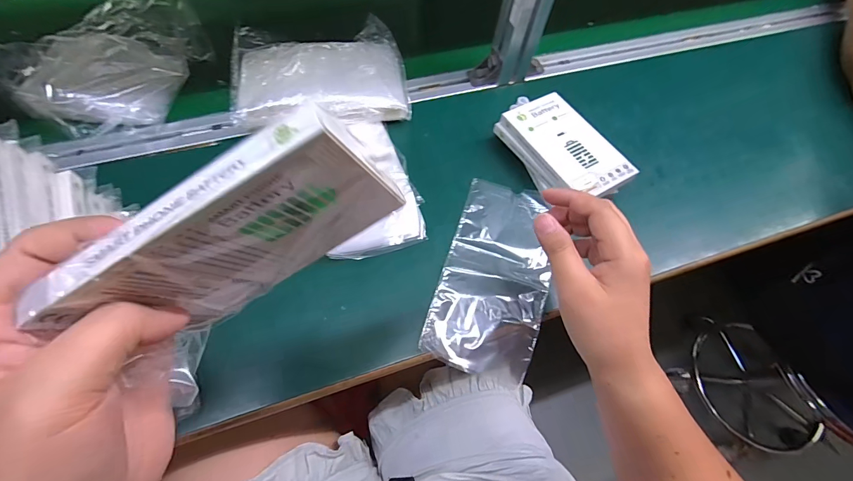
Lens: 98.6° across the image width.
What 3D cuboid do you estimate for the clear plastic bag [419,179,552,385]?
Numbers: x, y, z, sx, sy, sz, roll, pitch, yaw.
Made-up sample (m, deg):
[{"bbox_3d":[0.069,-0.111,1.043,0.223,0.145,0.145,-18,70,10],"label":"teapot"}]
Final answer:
[{"bbox_3d":[0.069,0.030,0.361,0.099,0.015,0.195,17,62,6],"label":"clear plastic bag"}]

